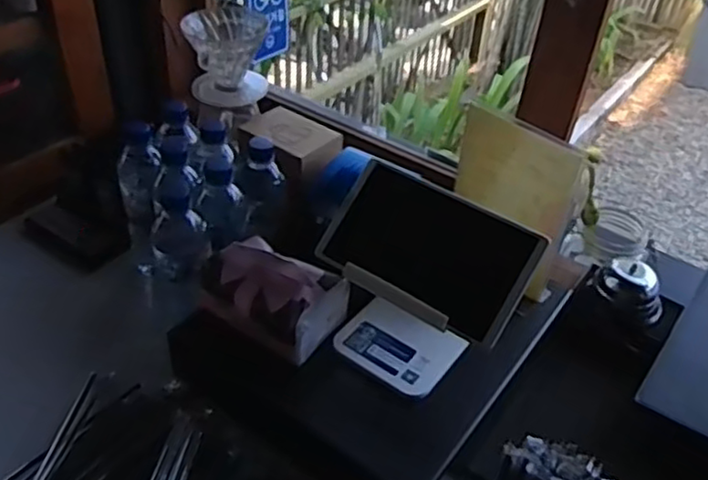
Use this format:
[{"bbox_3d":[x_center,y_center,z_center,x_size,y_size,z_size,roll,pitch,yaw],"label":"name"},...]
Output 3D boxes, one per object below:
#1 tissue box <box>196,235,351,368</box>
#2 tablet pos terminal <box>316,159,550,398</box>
[{"bbox_3d":[-0.091,0.061,0.727,0.139,0.066,0.091,20,42,18],"label":"tissue box"},{"bbox_3d":[0.072,0.044,0.709,0.210,0.161,0.147,16,41,13],"label":"tablet pos terminal"}]

